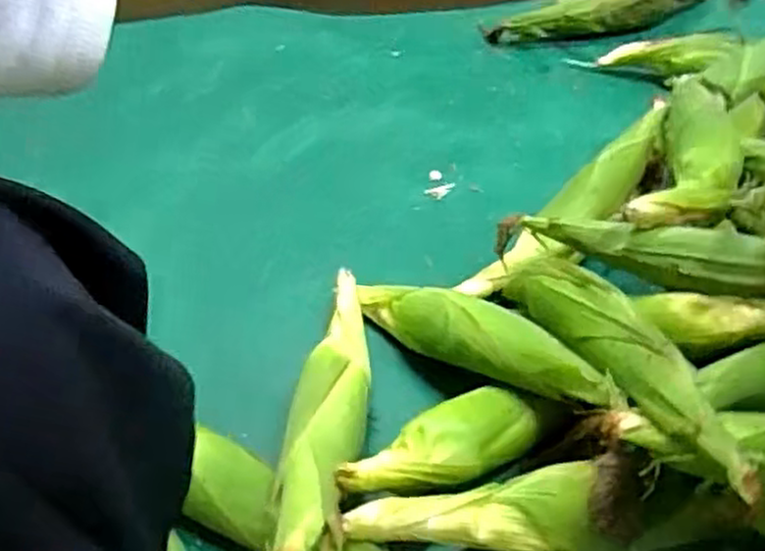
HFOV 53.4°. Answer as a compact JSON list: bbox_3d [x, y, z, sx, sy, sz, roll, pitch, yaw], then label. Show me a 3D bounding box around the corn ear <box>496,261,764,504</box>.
[{"bbox_3d":[0.181,0.055,0.580,0.050,0.050,0.279,-17,35,-15],"label":"corn ear"}]

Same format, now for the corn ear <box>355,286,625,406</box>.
[{"bbox_3d":[0.086,0.056,0.672,0.053,0.055,0.294,-35,34,-28],"label":"corn ear"}]

